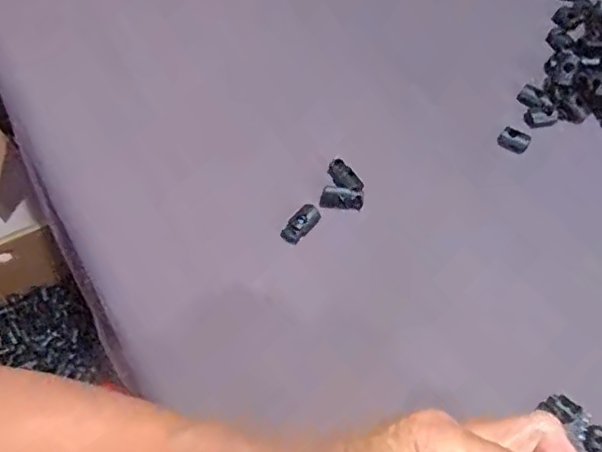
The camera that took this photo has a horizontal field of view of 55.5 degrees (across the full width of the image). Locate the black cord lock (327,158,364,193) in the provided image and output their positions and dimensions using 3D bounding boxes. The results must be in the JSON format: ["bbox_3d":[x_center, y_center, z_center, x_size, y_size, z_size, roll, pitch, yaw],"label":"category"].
[{"bbox_3d":[0.032,-0.034,0.397,0.013,0.013,0.031,-32,63,-16],"label":"black cord lock"}]

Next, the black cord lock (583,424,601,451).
[{"bbox_3d":[0.159,0.115,0.305,0.013,0.007,0.016,12,60,9],"label":"black cord lock"}]

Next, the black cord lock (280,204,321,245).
[{"bbox_3d":[0.000,-0.001,0.380,0.014,0.007,0.032,36,67,21],"label":"black cord lock"}]

